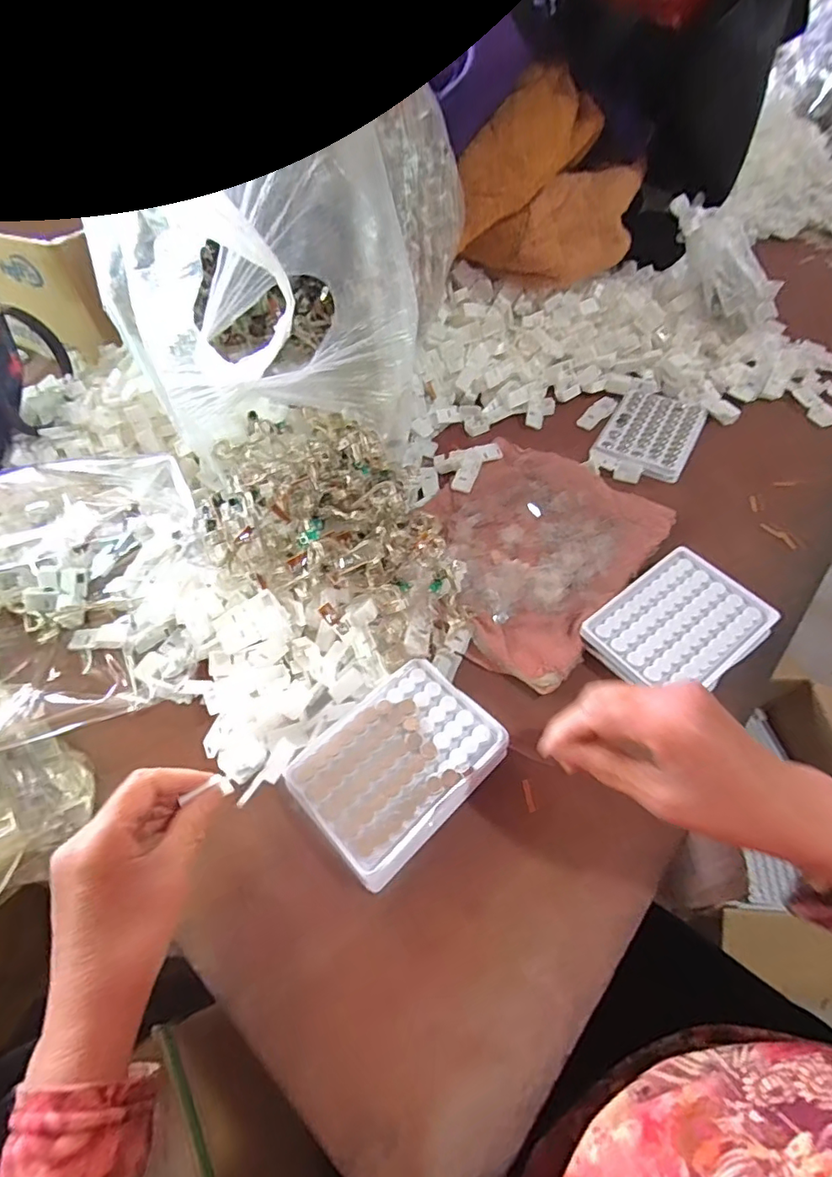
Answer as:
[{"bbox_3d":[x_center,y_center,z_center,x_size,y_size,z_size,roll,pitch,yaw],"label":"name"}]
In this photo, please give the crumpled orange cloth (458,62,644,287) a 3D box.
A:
[{"bbox_3d":[0.153,-0.440,0.584,0.192,0.151,0.157,10,56,10],"label":"crumpled orange cloth"}]

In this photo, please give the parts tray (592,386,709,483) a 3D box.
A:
[{"bbox_3d":[0.261,-0.178,0.584,0.091,0.012,0.137,24,57,20],"label":"parts tray"}]

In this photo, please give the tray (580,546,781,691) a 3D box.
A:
[{"bbox_3d":[0.209,0.027,0.423,0.129,0.013,0.098,-32,57,-21],"label":"tray"}]

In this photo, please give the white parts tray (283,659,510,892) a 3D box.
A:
[{"bbox_3d":[-0.012,0.123,0.371,0.128,0.039,0.099,-39,60,-24],"label":"white parts tray"}]

